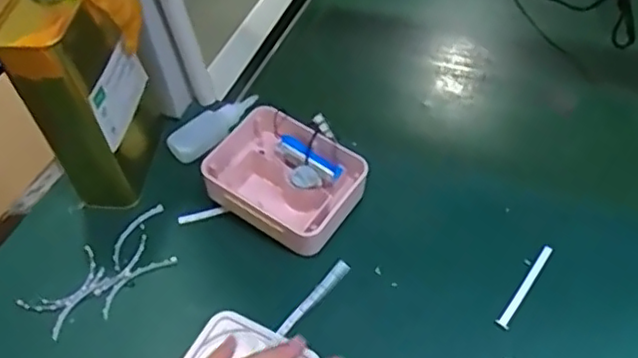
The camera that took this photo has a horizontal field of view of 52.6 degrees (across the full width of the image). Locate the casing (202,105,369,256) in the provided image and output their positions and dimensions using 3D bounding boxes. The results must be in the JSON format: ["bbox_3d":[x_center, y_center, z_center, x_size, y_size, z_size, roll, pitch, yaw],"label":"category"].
[{"bbox_3d":[-0.031,0.003,0.600,0.129,0.058,0.106,31,60,28],"label":"casing"}]

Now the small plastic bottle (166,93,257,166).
[{"bbox_3d":[-0.105,-0.056,0.672,0.108,0.026,0.030,-33,54,-20],"label":"small plastic bottle"}]

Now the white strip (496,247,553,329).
[{"bbox_3d":[0.174,0.089,0.539,0.008,0.004,0.089,28,58,26],"label":"white strip"}]

